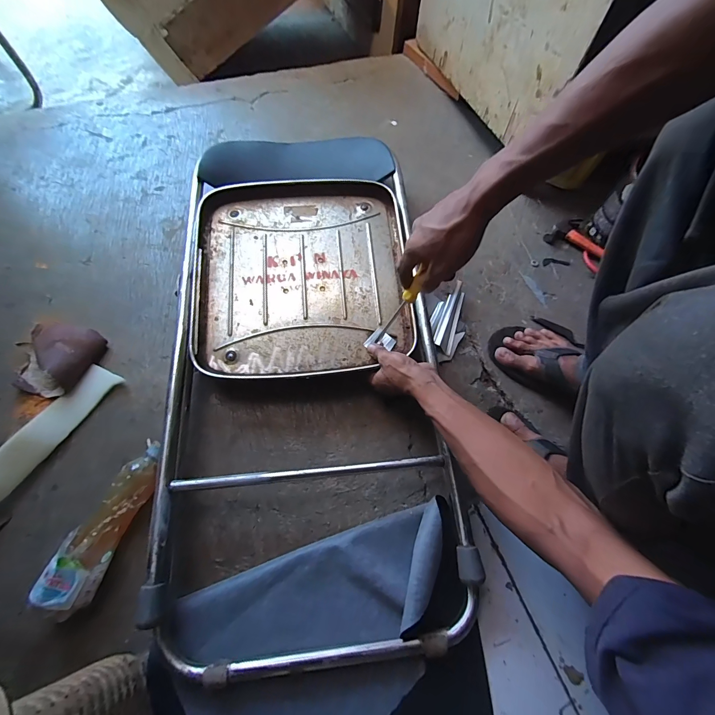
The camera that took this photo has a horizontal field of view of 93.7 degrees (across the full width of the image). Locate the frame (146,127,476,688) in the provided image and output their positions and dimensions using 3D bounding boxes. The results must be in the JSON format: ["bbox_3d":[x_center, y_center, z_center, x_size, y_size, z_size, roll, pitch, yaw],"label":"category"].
[{"bbox_3d":[-0.091,-0.063,0.577,0.412,0.083,0.941,-5,66,-4],"label":"frame"}]

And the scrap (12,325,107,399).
[{"bbox_3d":[-0.519,-0.003,0.568,0.127,0.036,0.129,1,67,-3],"label":"scrap"}]

